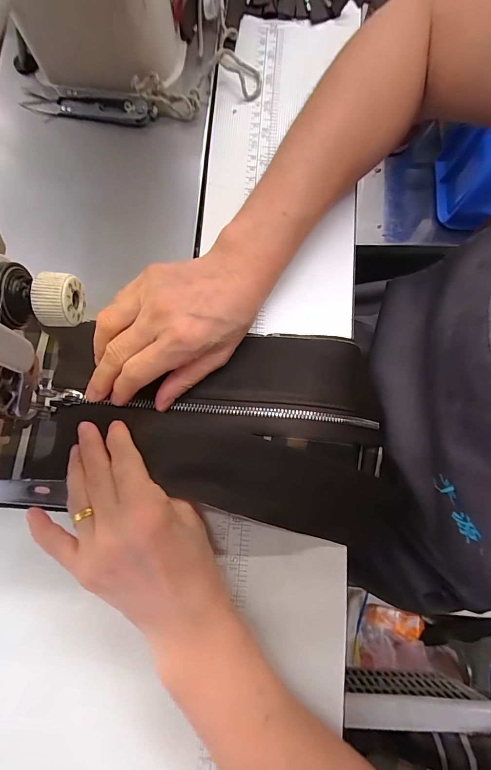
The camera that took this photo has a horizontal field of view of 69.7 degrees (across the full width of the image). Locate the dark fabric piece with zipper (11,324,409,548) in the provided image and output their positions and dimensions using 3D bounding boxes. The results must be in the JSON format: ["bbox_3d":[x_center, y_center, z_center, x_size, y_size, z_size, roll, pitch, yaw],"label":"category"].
[{"bbox_3d":[-0.013,0.022,0.241,0.240,0.030,0.128,9,72,0],"label":"dark fabric piece with zipper"}]

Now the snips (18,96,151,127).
[{"bbox_3d":[-0.127,-0.222,0.281,0.100,0.011,0.020,7,81,0],"label":"snips"}]

